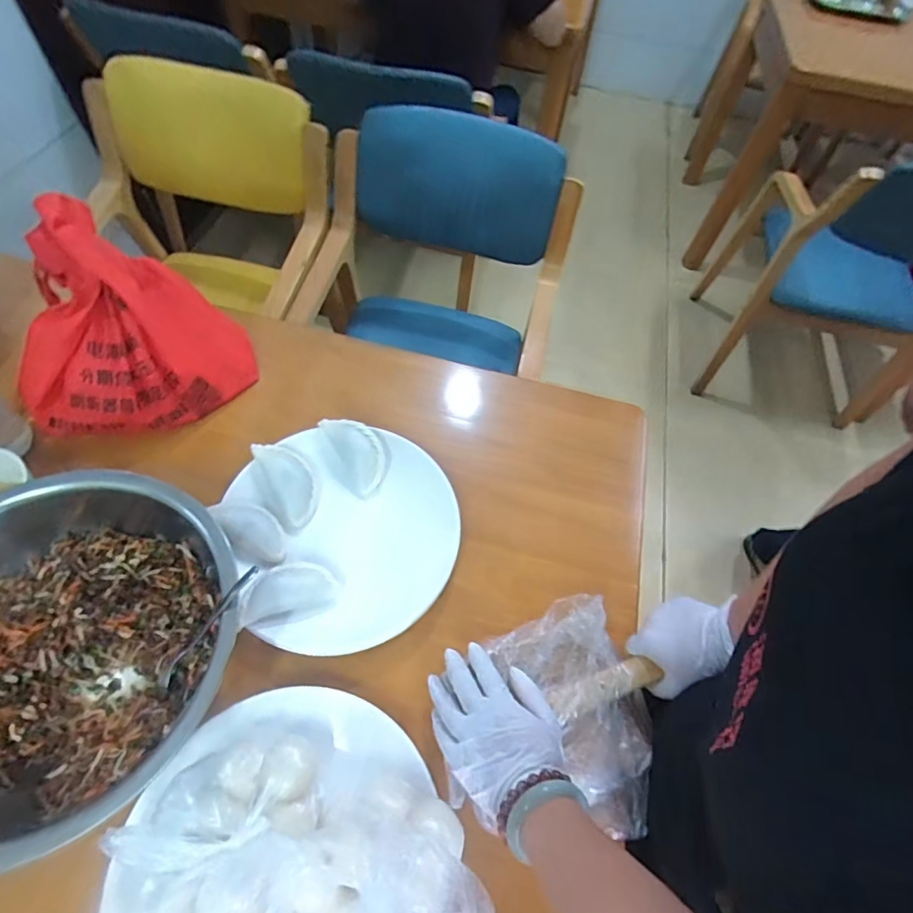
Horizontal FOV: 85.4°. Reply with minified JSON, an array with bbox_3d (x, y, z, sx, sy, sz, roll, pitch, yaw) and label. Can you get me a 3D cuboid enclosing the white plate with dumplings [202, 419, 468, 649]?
[{"bbox_3d":[-0.138,0.085,0.624,0.267,0.055,0.274,2,59,-3],"label":"white plate with dumplings"}]

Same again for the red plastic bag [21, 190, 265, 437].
[{"bbox_3d":[-0.431,-0.160,0.645,0.263,0.229,0.191,-8,60,-9],"label":"red plastic bag"}]

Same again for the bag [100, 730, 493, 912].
[{"bbox_3d":[-0.127,0.338,0.403,0.271,0.123,0.207,34,62,15],"label":"bag"}]

